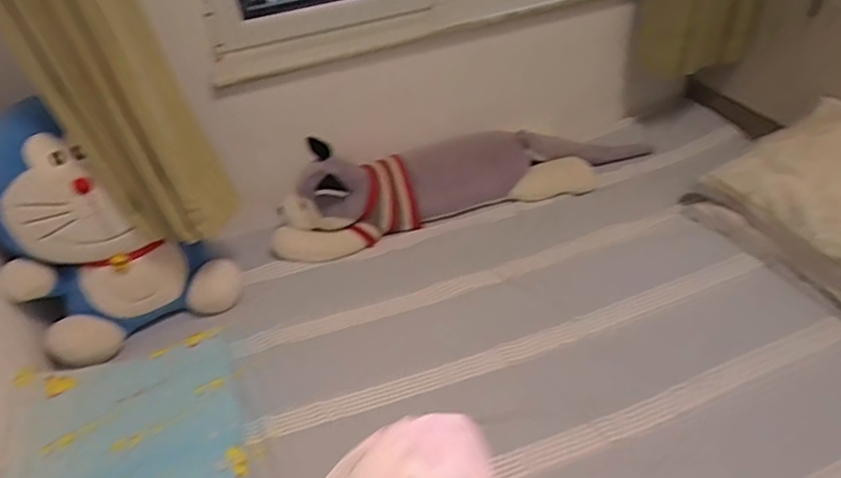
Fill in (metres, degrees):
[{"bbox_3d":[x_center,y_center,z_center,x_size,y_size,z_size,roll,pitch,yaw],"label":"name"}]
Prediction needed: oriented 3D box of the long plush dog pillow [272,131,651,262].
[{"bbox_3d":[0.136,-0.193,1.552,1.126,0.252,0.176,-18,40,-12],"label":"long plush dog pillow"}]

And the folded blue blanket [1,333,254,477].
[{"bbox_3d":[-0.548,0.373,1.014,0.400,0.065,0.418,-17,40,-12],"label":"folded blue blanket"}]

